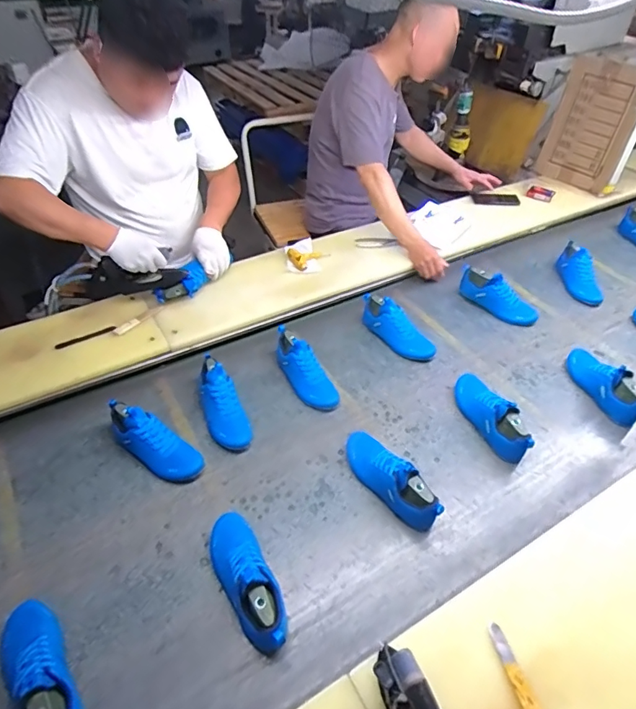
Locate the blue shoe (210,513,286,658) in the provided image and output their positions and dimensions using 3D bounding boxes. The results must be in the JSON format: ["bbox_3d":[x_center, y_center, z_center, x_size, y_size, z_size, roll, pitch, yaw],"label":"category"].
[{"bbox_3d":[-0.118,0.355,0.762,0.078,0.085,0.240,-19,48,-20],"label":"blue shoe"}]

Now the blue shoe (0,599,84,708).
[{"bbox_3d":[-0.394,0.450,0.667,0.083,0.091,0.241,-32,53,-30],"label":"blue shoe"}]

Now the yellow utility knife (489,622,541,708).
[{"bbox_3d":[0.279,0.457,0.646,0.030,0.012,0.162,-8,42,-10],"label":"yellow utility knife"}]

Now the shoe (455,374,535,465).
[{"bbox_3d":[0.369,0.116,1.020,0.081,0.085,0.236,-8,45,-10],"label":"shoe"}]

